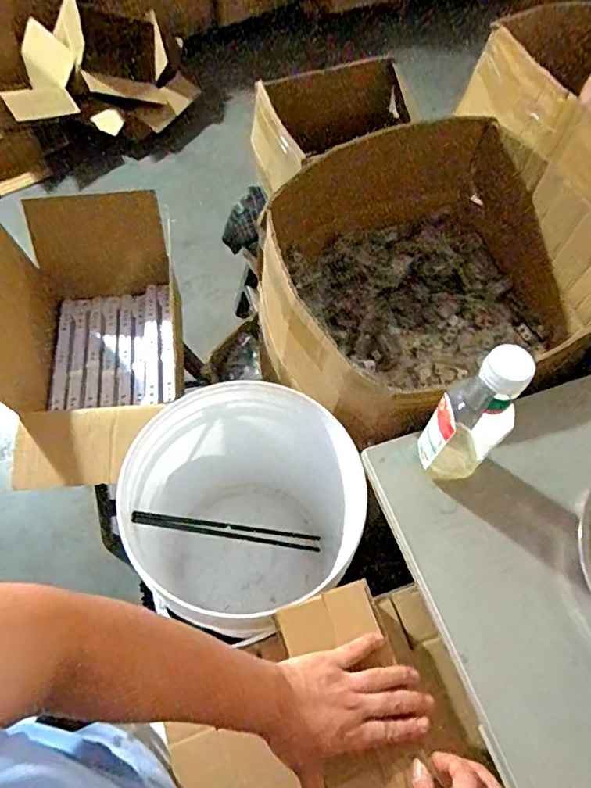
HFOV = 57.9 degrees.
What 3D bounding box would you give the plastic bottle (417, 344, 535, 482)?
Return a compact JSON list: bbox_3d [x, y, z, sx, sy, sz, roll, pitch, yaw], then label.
[{"bbox_3d":[0.172,0.027,0.524,0.058,0.204,0.062,1,61,-2],"label":"plastic bottle"}]

